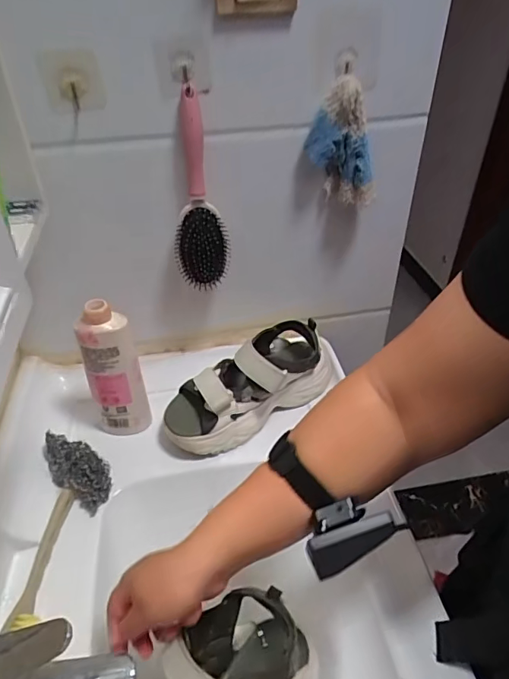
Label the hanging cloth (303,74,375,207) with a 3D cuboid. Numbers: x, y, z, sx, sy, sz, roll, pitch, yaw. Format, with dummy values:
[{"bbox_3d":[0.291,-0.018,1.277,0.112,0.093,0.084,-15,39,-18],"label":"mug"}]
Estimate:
[{"bbox_3d":[0.108,-0.236,0.585,0.085,0.138,0.027,3,39,5],"label":"hanging cloth"}]

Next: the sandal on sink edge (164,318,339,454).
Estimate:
[{"bbox_3d":[-0.009,0.057,0.645,0.229,0.105,0.090,-19,42,-22],"label":"sandal on sink edge"}]

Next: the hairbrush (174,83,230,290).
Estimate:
[{"bbox_3d":[-0.069,-0.170,0.580,0.066,0.228,0.049,-7,39,-8],"label":"hairbrush"}]

